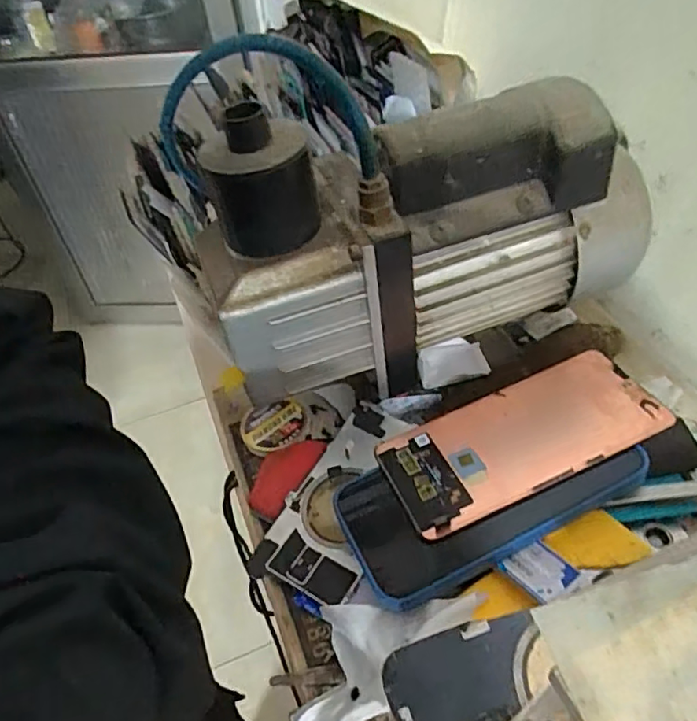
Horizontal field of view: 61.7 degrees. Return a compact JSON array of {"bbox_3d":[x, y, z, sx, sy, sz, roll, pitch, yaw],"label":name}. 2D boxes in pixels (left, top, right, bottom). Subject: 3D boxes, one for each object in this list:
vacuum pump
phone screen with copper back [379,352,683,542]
[{"bbox_3d":[0.047,-0.089,0.345,0.267,0.159,0.112,-13,47,-6],"label":"vacuum pump"},{"bbox_3d":[0.100,0.045,0.342,0.158,0.005,0.072,-22,41,-8],"label":"phone screen with copper back"}]

